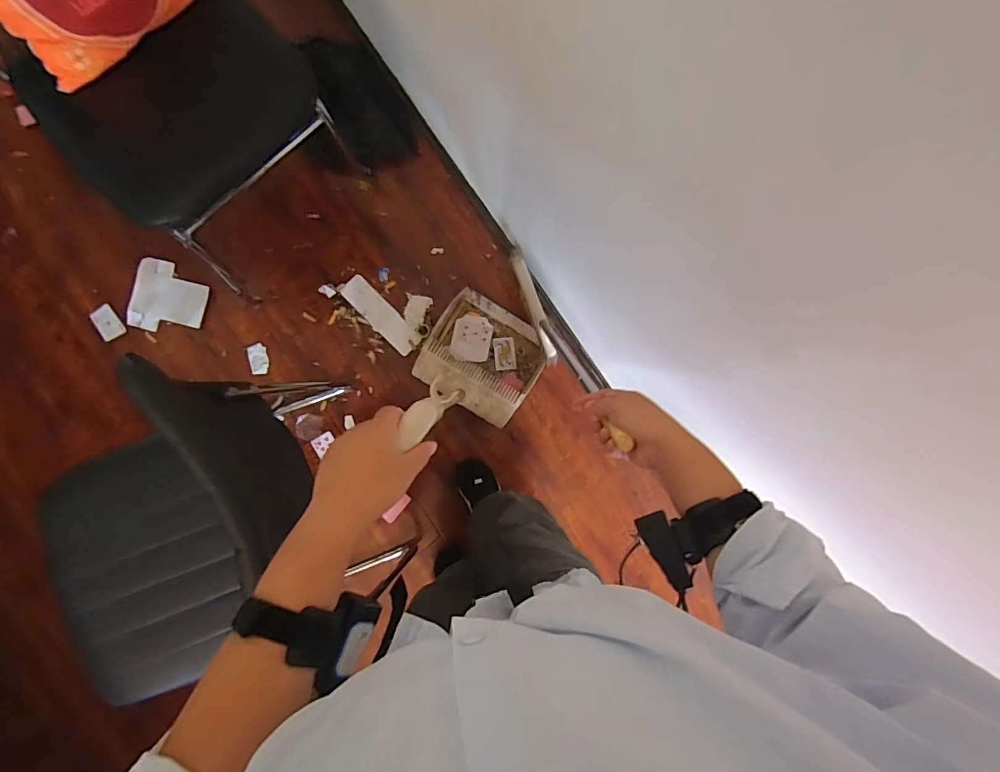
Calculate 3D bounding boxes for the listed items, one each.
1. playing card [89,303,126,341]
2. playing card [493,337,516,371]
[{"bbox_3d":[-0.954,-0.152,1.177,0.065,0.008,0.085,-31,89,-2],"label":"playing card"},{"bbox_3d":[0.012,-0.084,1.278,0.057,0.006,0.085,-6,93,-12],"label":"playing card"}]

